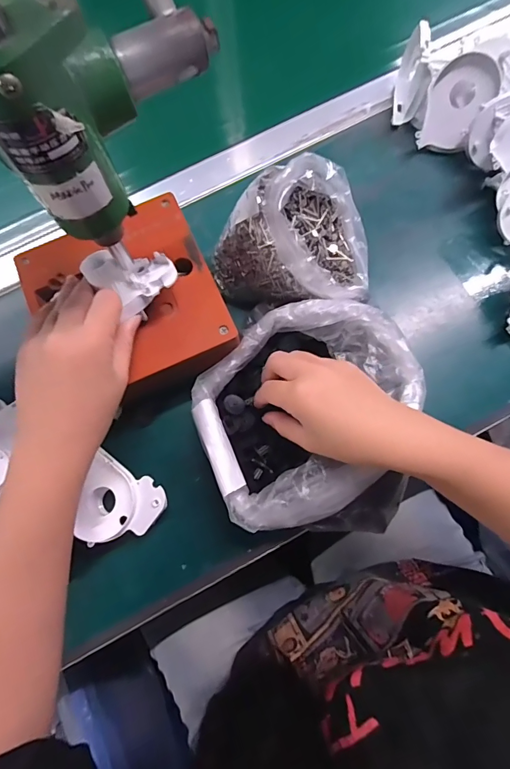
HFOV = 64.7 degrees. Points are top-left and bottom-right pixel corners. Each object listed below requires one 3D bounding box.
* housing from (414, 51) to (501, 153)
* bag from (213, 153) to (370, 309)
[{"bbox_3d":[0.206,-0.286,0.414,0.056,0.082,0.028,24,38,4],"label":"housing"},{"bbox_3d":[0.033,-0.116,0.354,0.129,0.110,0.098,-21,77,-4],"label":"bag"}]

